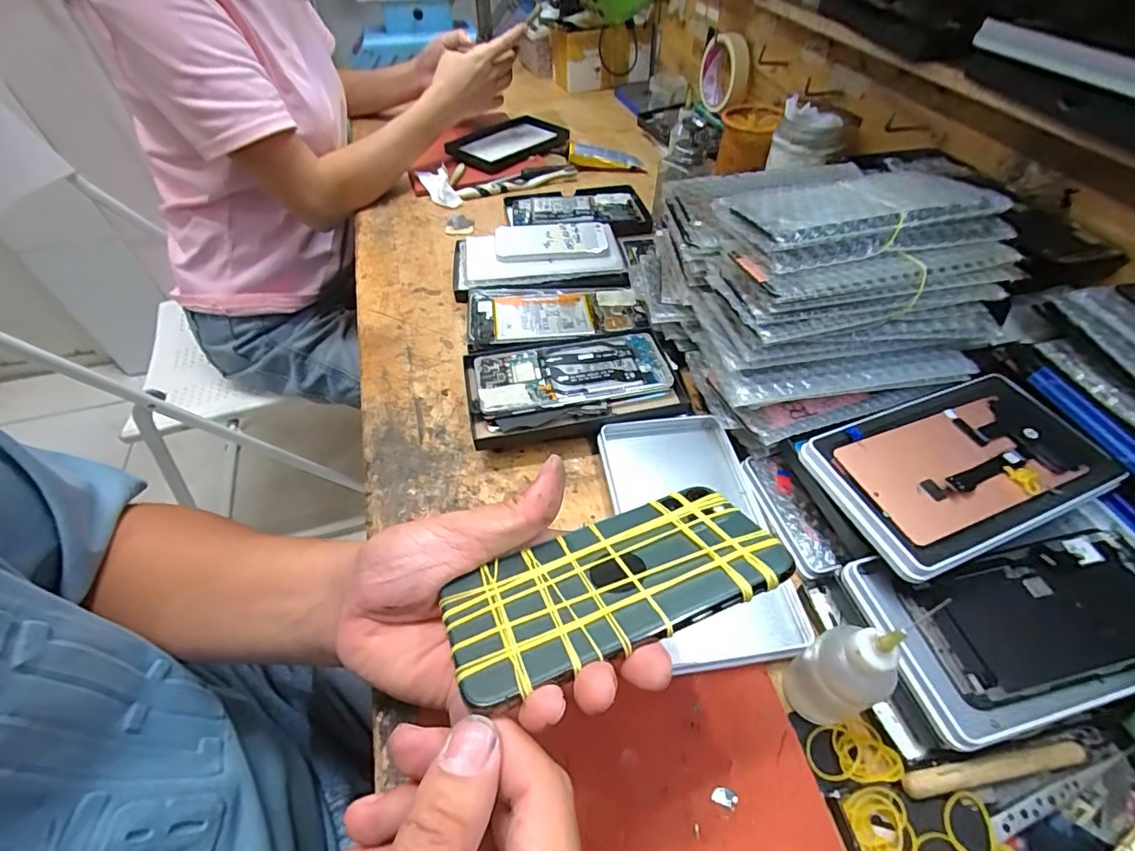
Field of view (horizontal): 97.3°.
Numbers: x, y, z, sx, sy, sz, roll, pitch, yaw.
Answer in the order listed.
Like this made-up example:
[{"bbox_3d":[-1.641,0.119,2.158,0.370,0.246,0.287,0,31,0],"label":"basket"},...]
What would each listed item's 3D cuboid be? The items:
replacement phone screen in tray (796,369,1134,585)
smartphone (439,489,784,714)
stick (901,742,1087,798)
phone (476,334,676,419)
[{"bbox_3d":[0.256,0.025,0.326,0.178,0.013,0.102,-18,52,-14],"label":"replacement phone screen in tray"},{"bbox_3d":[0.019,0.065,0.214,0.138,0.006,0.067,-18,31,-15],"label":"smartphone"},{"bbox_3d":[0.221,0.177,0.258,0.102,0.010,0.010,-7,50,-5],"label":"stick"},{"bbox_3d":[0.002,-0.046,0.430,0.165,0.007,0.076,-8,50,-5],"label":"phone"}]

